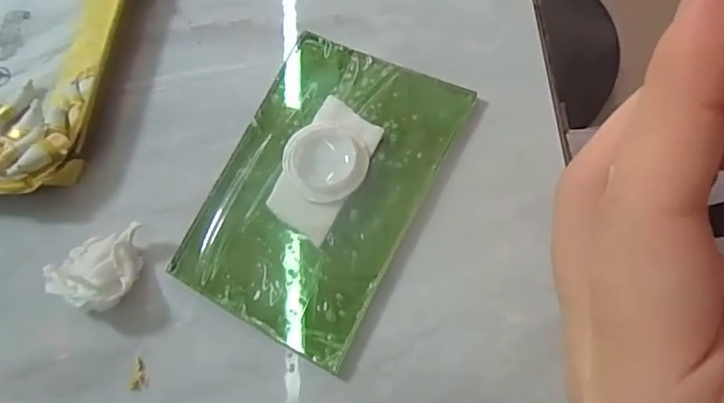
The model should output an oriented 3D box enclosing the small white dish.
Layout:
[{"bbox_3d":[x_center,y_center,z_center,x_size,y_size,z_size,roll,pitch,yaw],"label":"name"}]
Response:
[{"bbox_3d":[-0.012,-0.014,0.182,0.026,0.006,0.027,-1,72,4],"label":"small white dish"}]

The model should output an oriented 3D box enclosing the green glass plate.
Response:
[{"bbox_3d":[-0.013,-0.007,0.183,0.067,0.005,0.102,25,75,12],"label":"green glass plate"}]

